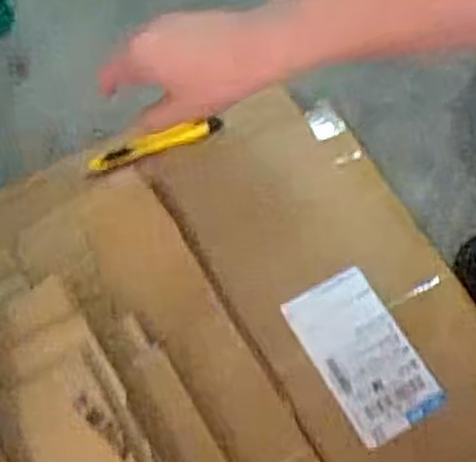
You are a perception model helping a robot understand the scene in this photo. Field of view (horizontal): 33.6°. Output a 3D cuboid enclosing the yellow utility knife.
[{"bbox_3d":[-0.075,-0.080,0.716,0.124,0.010,0.018,-18,67,-3],"label":"yellow utility knife"}]

